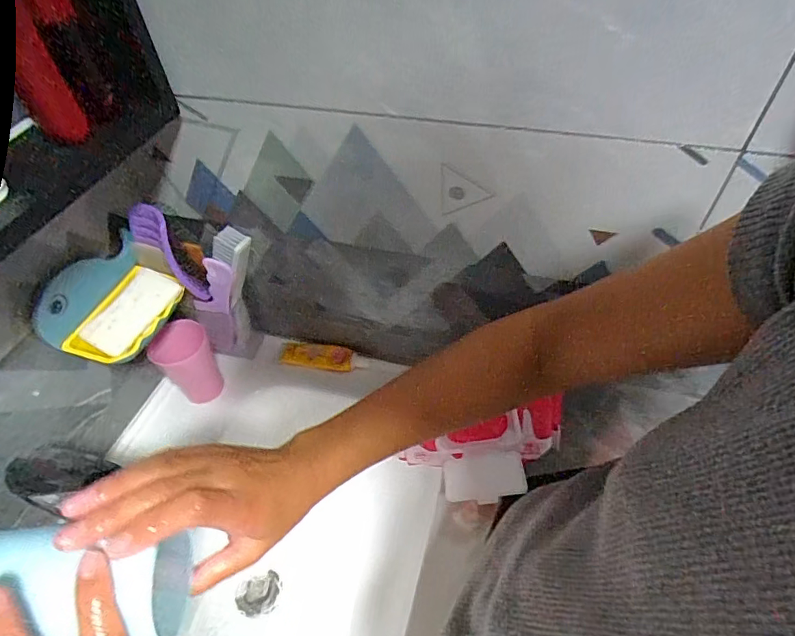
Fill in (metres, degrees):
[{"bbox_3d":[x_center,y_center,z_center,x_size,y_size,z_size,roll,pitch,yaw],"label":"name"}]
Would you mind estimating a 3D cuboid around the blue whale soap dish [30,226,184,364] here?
[{"bbox_3d":[-0.302,-0.023,0.514,0.093,0.065,0.136,10,51,12],"label":"blue whale soap dish"}]

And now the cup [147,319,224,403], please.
[{"bbox_3d":[-0.272,0.057,0.617,0.064,0.099,0.062,-2,49,2],"label":"cup"}]

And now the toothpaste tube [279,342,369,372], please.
[{"bbox_3d":[-0.103,0.053,0.670,0.119,0.025,0.032,3,50,6],"label":"toothpaste tube"}]

